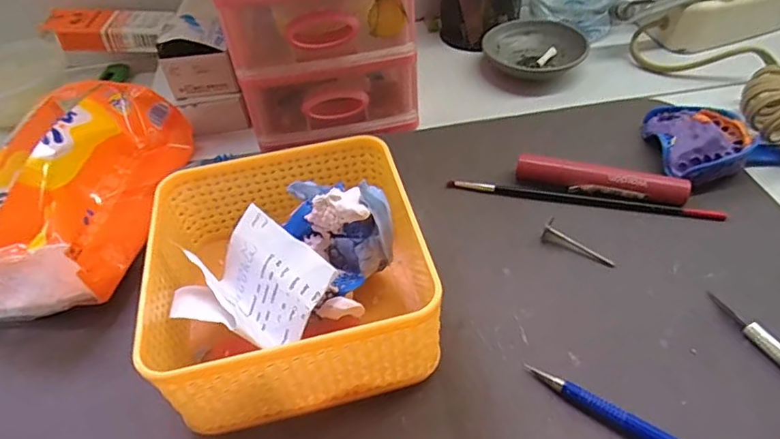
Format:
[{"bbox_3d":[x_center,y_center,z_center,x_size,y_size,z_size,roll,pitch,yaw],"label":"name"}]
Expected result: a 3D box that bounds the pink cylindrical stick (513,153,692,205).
[{"bbox_3d":[0.138,-0.025,0.330,0.105,0.016,0.013,12,49,16],"label":"pink cylindrical stick"}]

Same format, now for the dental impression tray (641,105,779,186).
[{"bbox_3d":[0.233,-0.056,0.347,0.093,0.027,0.074,-1,46,4],"label":"dental impression tray"}]

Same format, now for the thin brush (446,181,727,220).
[{"bbox_3d":[0.125,-0.014,0.330,0.171,0.005,0.010,10,48,14],"label":"thin brush"}]

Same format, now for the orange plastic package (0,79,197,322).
[{"bbox_3d":[-0.201,-0.024,0.324,0.093,0.075,0.172,-1,46,4],"label":"orange plastic package"}]

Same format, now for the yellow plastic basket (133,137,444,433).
[{"bbox_3d":[-0.051,0.027,0.266,0.133,0.066,0.135,-14,47,-8],"label":"yellow plastic basket"}]

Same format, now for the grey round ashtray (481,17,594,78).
[{"bbox_3d":[0.134,-0.158,0.455,0.085,0.028,0.070,16,50,19],"label":"grey round ashtray"}]

